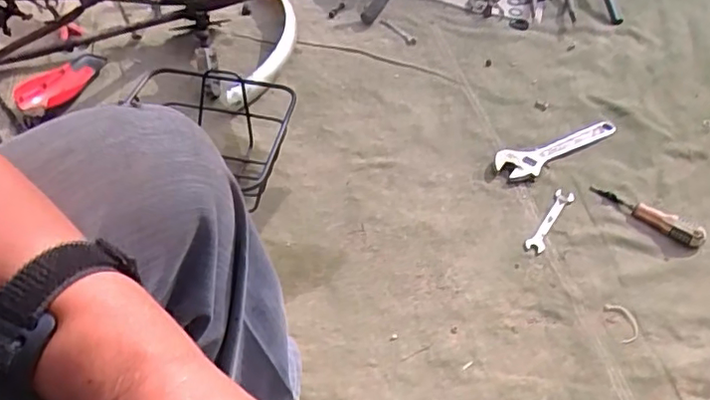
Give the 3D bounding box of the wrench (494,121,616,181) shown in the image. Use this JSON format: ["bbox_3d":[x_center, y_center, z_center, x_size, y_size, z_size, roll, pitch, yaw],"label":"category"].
[{"bbox_3d":[0.360,-0.088,1.023,0.248,0.009,0.062,-15,51,-17],"label":"wrench"}]

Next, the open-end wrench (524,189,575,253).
[{"bbox_3d":[0.313,0.031,0.937,0.029,0.014,0.141,28,54,20],"label":"open-end wrench"}]

